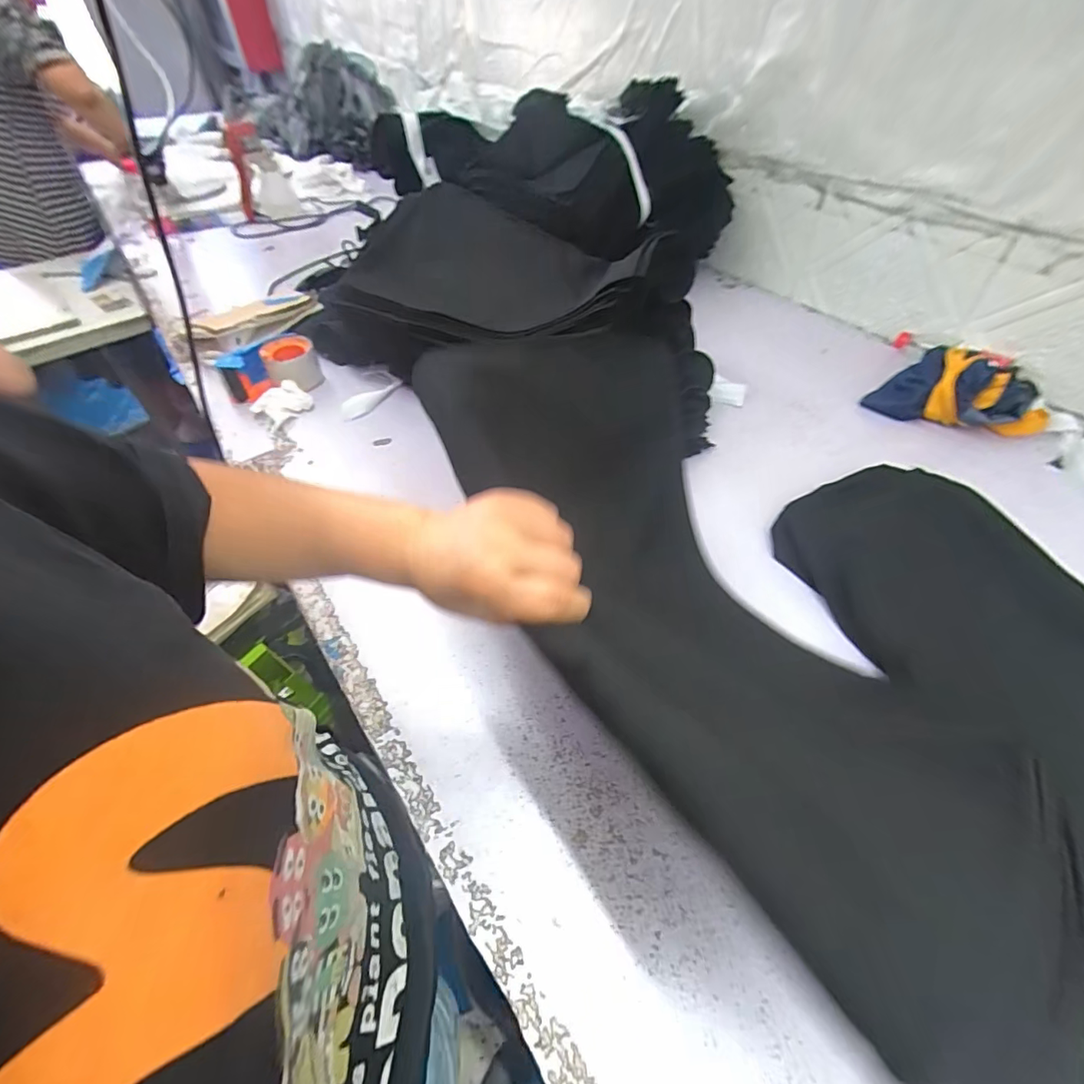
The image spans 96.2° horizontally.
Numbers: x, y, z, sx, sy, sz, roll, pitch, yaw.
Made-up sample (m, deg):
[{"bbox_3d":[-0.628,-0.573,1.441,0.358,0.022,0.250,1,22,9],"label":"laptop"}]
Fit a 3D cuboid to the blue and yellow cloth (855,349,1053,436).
[{"bbox_3d":[0.710,-0.247,0.820,0.258,0.095,0.102,29,54,20],"label":"blue and yellow cloth"}]

